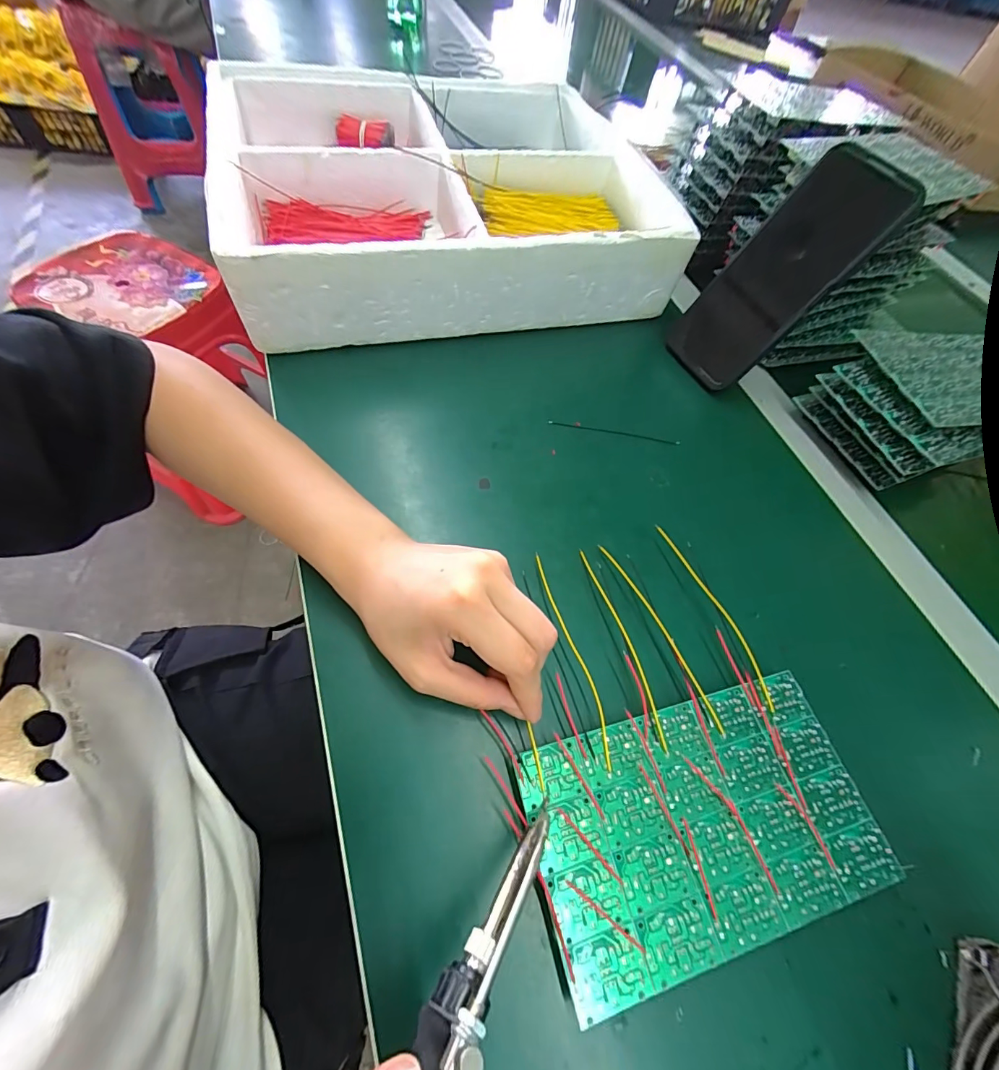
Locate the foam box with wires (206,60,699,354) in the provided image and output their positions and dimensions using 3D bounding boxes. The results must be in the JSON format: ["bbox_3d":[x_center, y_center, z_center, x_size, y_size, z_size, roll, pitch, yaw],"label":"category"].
[{"bbox_3d":[-0.056,-0.334,0.421,0.373,0.078,0.333,-10,63,-14],"label":"foam box with wires"}]

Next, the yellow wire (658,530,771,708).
[{"bbox_3d":[0.135,0.045,0.270,0.011,0.007,0.125,-18,66,-18],"label":"yellow wire"}]

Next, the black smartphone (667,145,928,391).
[{"bbox_3d":[0.219,-0.203,0.347,0.011,0.169,0.080,-3,57,-42],"label":"black smartphone"}]

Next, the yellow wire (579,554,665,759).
[{"bbox_3d":[0.073,0.063,0.262,0.005,0.014,0.126,-10,63,-14],"label":"yellow wire"}]

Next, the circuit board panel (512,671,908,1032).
[{"bbox_3d":[0.103,0.140,0.216,0.172,0.006,0.100,-10,63,-13],"label":"circuit board panel"}]

